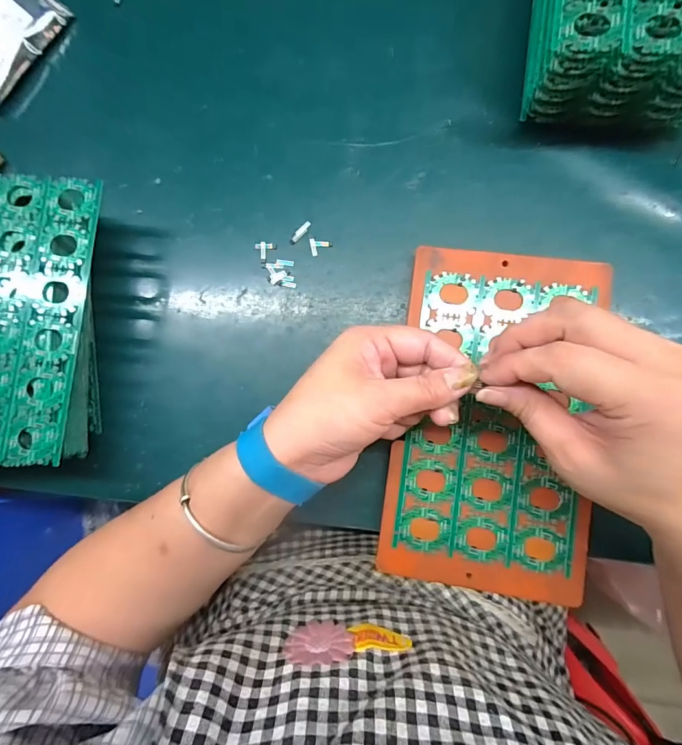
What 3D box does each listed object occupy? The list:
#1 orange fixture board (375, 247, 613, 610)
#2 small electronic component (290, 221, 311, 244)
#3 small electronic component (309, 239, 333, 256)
[{"bbox_3d":[0.108,0.032,0.282,0.138,0.006,0.241,5,86,6],"label":"orange fixture board"},{"bbox_3d":[-0.033,-0.114,0.320,0.006,0.004,0.023,43,91,7],"label":"small electronic component"},{"bbox_3d":[-0.017,-0.101,0.318,0.018,0.004,0.014,10,87,6],"label":"small electronic component"}]

